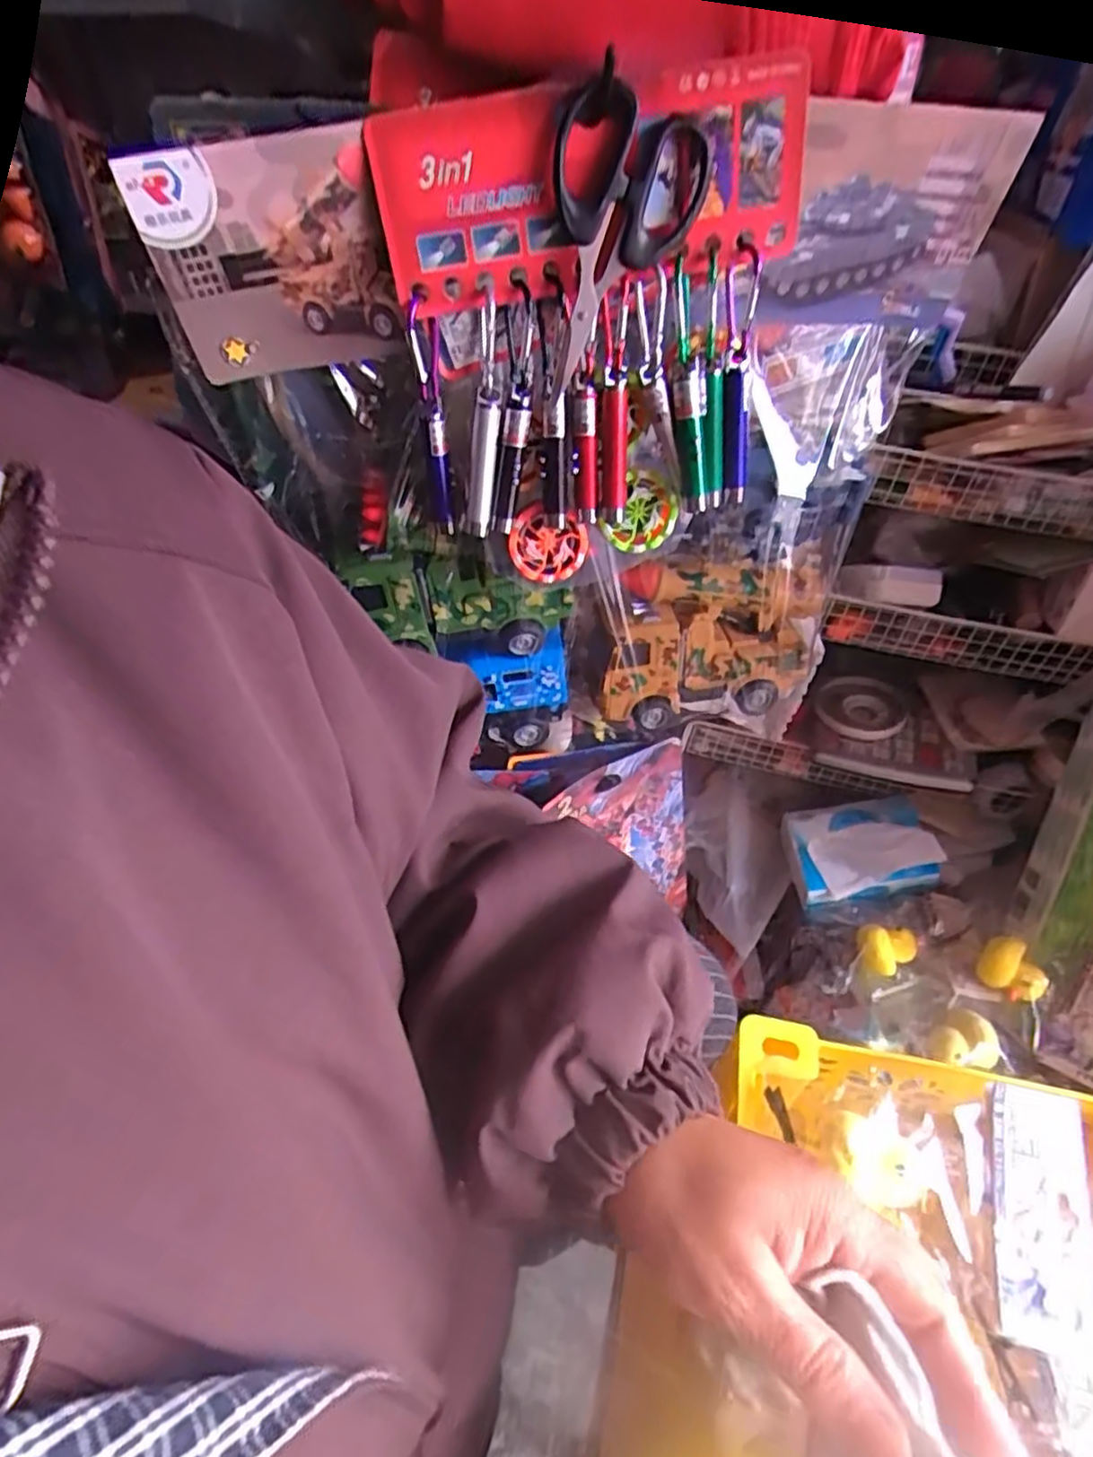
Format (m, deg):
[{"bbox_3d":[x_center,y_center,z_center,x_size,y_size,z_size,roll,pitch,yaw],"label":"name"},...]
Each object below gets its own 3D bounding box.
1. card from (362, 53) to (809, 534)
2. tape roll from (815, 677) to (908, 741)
[{"bbox_3d":[0.020,-0.181,0.325,0.169,0.165,0.033,-8,37,4],"label":"card"},{"bbox_3d":[0.295,-0.020,0.675,0.077,0.012,0.074,7,50,31],"label":"tape roll"}]

